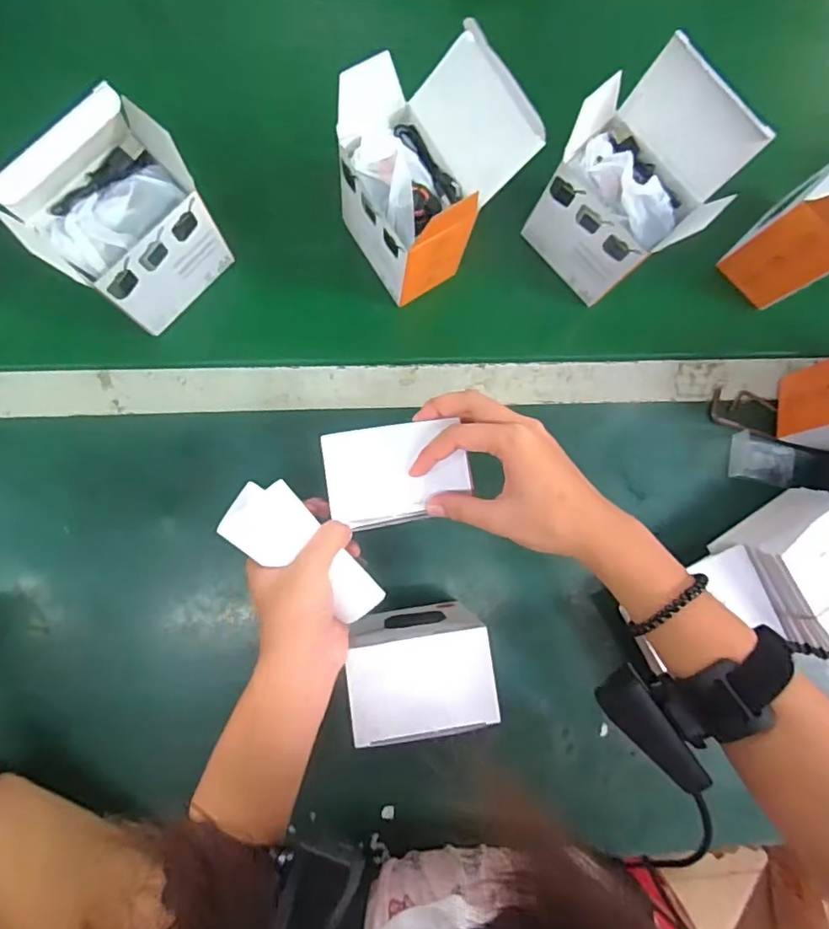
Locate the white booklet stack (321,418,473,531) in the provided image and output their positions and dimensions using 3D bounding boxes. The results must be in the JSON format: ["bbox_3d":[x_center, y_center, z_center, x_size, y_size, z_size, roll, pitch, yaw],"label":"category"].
[{"bbox_3d":[-0.011,0.005,0.376,0.095,0.014,0.066,-10,88,-6],"label":"white booklet stack"}]

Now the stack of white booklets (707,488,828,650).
[{"bbox_3d":[0.343,0.086,0.472,0.108,0.092,0.100,-31,87,-7],"label":"stack of white booklets"}]

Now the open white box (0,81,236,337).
[{"bbox_3d":[-0.220,-0.183,0.418,0.094,0.131,0.109,41,82,0],"label":"open white box"}]

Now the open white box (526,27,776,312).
[{"bbox_3d":[0.172,-0.221,0.446,0.092,0.155,0.119,-43,89,-8],"label":"open white box"}]

